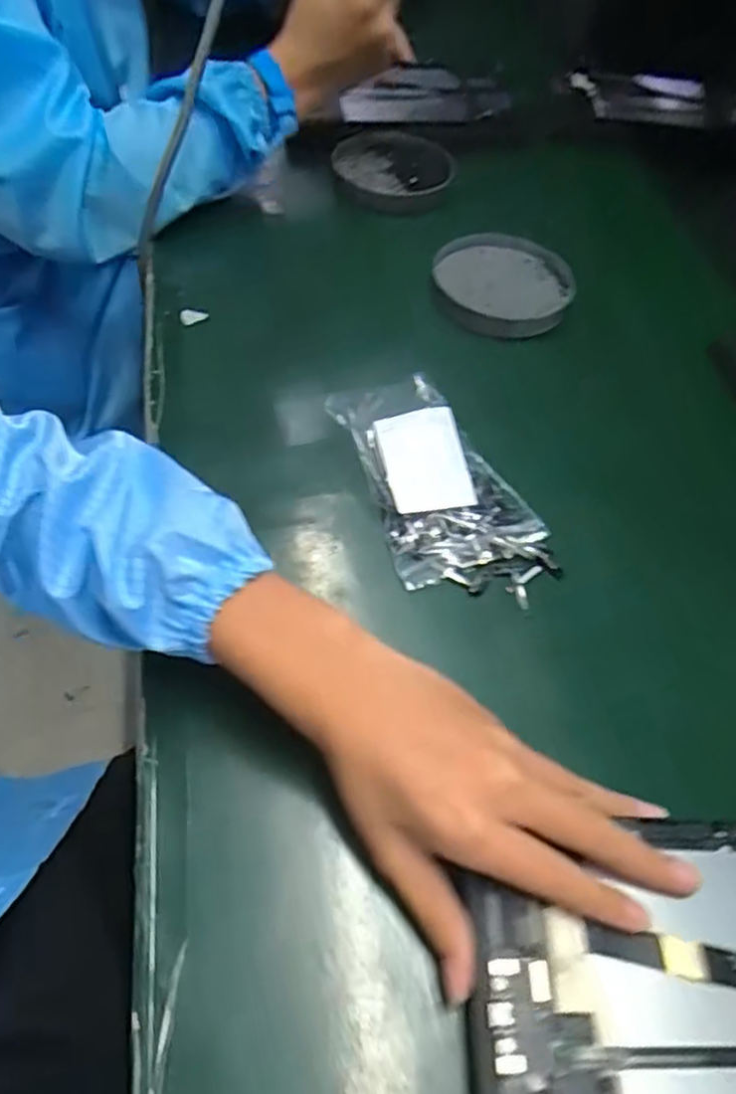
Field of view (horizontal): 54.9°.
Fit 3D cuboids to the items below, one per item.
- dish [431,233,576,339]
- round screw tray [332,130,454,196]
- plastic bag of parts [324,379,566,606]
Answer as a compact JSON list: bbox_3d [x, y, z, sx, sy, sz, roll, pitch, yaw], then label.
[{"bbox_3d":[0.113,-0.220,0.593,0.114,0.017,0.123,6,53,-8],"label":"dish"},{"bbox_3d":[0.024,-0.374,0.703,0.113,0.033,0.113,9,52,-5],"label":"round screw tray"},{"bbox_3d":[0.046,-0.040,0.443,0.092,0.020,0.160,-18,73,-13],"label":"plastic bag of parts"}]

